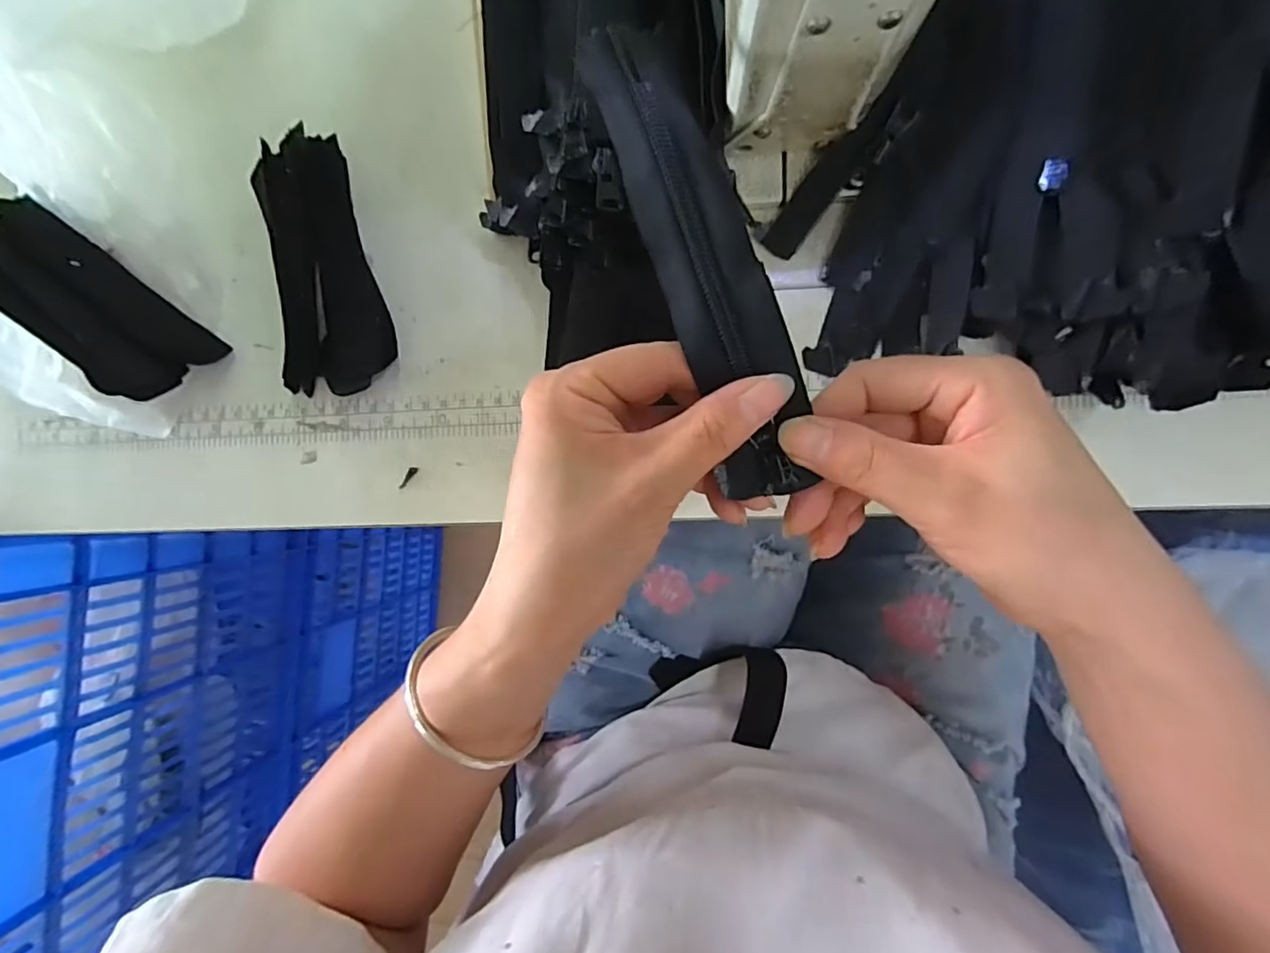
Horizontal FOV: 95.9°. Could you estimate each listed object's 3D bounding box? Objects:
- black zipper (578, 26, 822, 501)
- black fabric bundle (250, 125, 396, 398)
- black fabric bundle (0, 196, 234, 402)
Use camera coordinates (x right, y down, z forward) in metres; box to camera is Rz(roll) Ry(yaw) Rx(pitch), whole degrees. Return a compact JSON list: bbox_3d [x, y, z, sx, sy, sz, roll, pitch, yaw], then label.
[{"bbox_3d":[0.024,-0.071,0.194,0.034,0.013,0.162,-21,96,7],"label":"black zipper"},{"bbox_3d":[-0.166,-0.107,0.300,0.056,0.029,0.127,-12,89,5],"label":"black fabric bundle"},{"bbox_3d":[-0.292,-0.093,0.301,0.130,0.020,0.054,38,74,-6],"label":"black fabric bundle"}]

